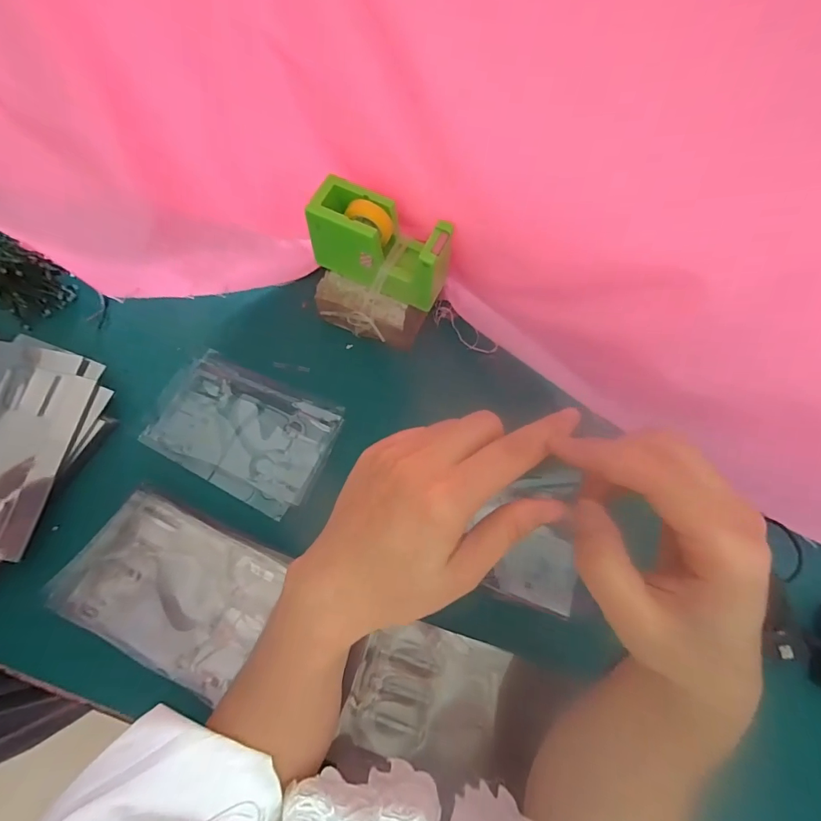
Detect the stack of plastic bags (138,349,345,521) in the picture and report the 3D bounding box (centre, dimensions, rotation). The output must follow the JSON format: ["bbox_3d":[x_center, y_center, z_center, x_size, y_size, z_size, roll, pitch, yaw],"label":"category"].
[{"bbox_3d":[-0.165,0.020,0.428,0.171,0.016,0.118,23,75,6],"label":"stack of plastic bags"}]

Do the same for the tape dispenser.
[{"bbox_3d":[-0.029,-0.151,0.404,0.128,0.073,0.058,24,71,6],"label":"tape dispenser"}]

